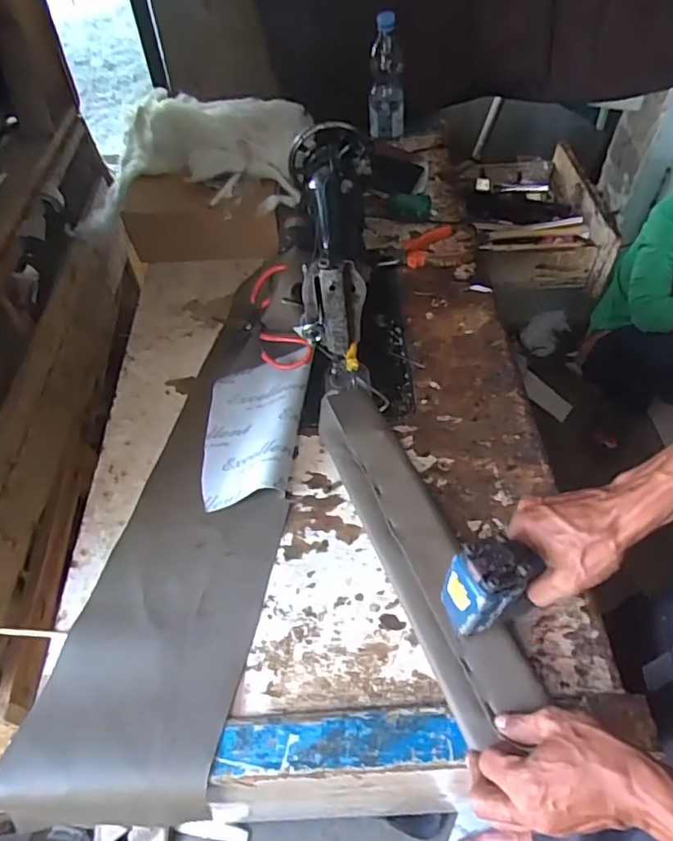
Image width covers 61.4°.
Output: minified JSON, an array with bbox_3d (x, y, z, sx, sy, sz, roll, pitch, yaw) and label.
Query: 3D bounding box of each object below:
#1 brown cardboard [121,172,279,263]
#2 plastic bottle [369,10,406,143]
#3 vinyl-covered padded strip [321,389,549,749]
[{"bbox_3d":[-0.221,-0.346,0.972,0.251,0.111,0.097,0,51,3],"label":"brown cardboard"},{"bbox_3d":[0.096,-0.643,1.064,0.067,0.206,0.066,4,51,6],"label":"plastic bottle"},{"bbox_3d":[0.082,0.123,0.625,0.089,0.044,0.404,-17,52,-10],"label":"vinyl-covered padded strip"}]

